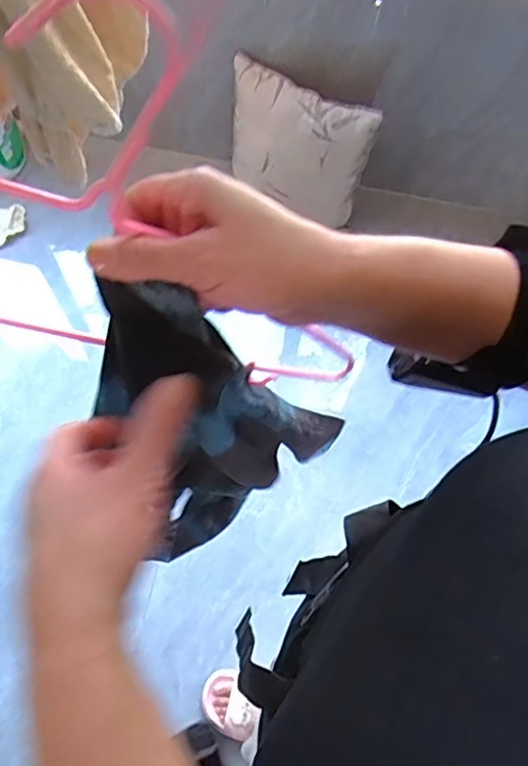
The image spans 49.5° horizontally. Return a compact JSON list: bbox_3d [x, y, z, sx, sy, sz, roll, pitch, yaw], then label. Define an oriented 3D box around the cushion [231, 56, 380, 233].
[{"bbox_3d":[0.078,-0.600,1.466,0.374,0.302,0.144,28,69,10],"label":"cushion"}]

